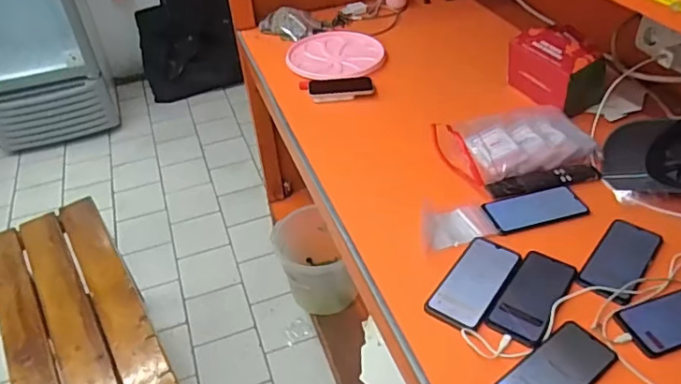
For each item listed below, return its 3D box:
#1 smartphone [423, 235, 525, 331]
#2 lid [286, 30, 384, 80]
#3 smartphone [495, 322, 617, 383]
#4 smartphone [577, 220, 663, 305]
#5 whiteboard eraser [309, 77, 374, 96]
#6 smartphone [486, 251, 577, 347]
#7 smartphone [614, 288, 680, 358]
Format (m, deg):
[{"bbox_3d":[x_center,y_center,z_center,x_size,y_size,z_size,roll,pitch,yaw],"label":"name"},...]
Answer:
[{"bbox_3d":[0.195,0.128,0.793,0.078,0.005,0.175,23,46,29],"label":"smartphone"},{"bbox_3d":[-0.014,-0.345,1.345,0.223,0.025,0.244,-3,39,2],"label":"lid"},{"bbox_3d":[0.266,0.225,0.681,0.165,0.013,0.074,-29,45,-27],"label":"smartphone"},{"bbox_3d":[0.414,0.100,0.812,0.075,0.015,0.167,31,49,25],"label":"smartphone"},{"bbox_3d":[0.002,-0.230,1.205,0.142,0.027,0.049,-9,39,-5],"label":"whiteboard eraser"},{"bbox_3d":[0.272,0.143,0.775,0.074,0.011,0.164,23,47,30],"label":"smartphone"},{"bbox_3d":[0.455,0.166,0.735,0.162,0.007,0.073,-16,43,-11],"label":"smartphone"}]

